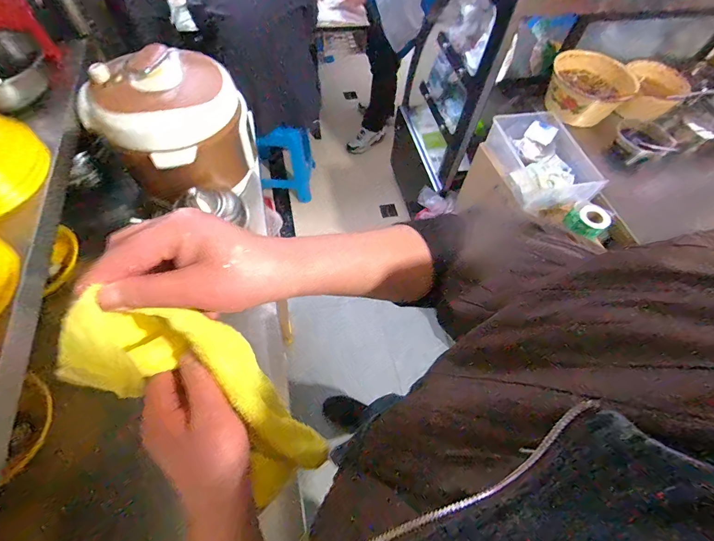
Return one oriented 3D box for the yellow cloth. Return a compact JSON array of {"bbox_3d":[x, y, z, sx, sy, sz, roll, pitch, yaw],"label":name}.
[{"bbox_3d":[-0.107,0.097,0.272,0.049,0.228,0.081,2,47,49],"label":"yellow cloth"}]

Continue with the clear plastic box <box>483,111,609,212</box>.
[{"bbox_3d":[0.530,-0.305,0.980,0.230,0.095,0.323,-13,62,-11],"label":"clear plastic box"}]

